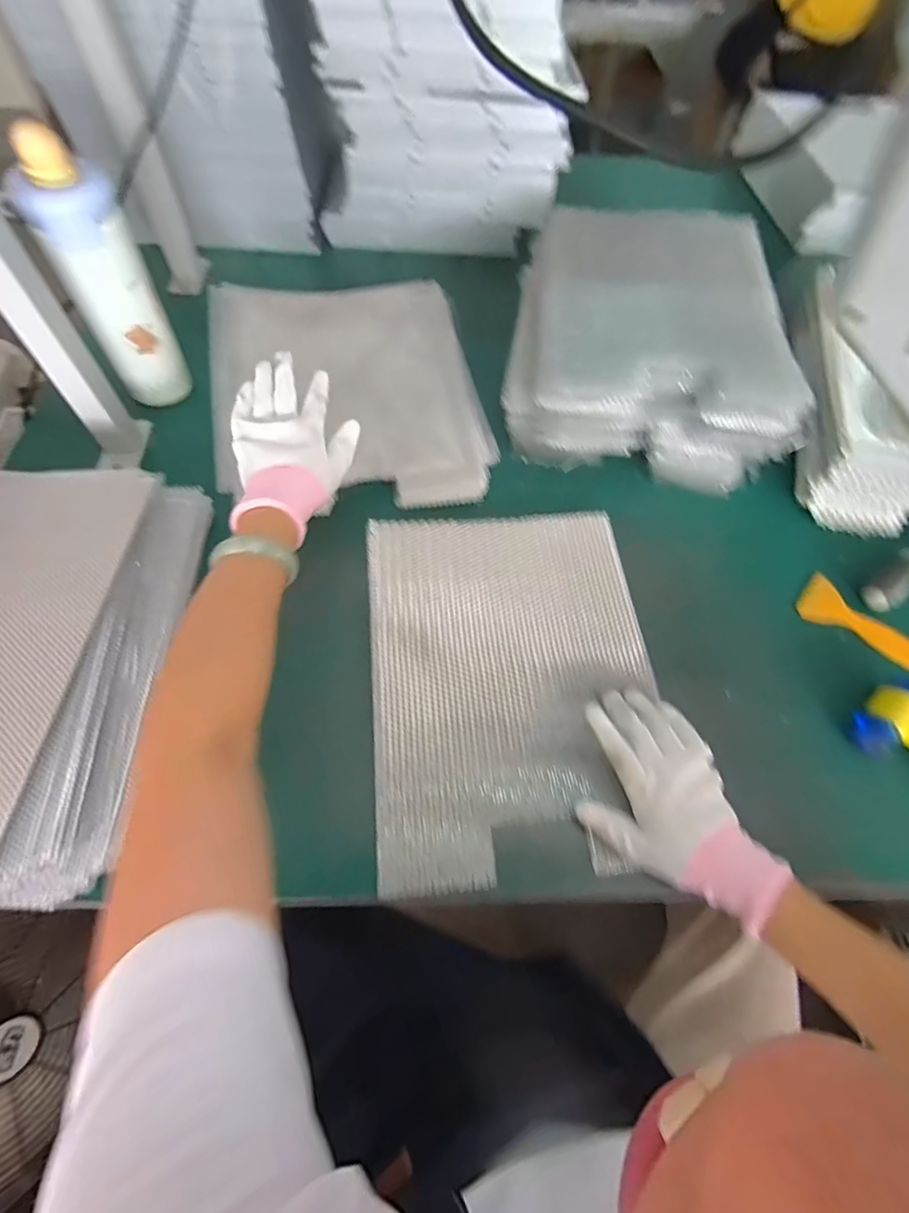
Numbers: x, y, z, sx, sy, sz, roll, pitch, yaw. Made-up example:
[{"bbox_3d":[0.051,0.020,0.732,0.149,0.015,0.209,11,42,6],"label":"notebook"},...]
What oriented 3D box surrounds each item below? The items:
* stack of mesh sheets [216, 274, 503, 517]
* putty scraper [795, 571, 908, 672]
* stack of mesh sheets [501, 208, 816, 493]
[{"bbox_3d":[-0.124,-0.264,0.617,0.302,0.025,0.374,-9,64,-7],"label":"stack of mesh sheets"},{"bbox_3d":[0.397,0.025,0.502,0.053,0.017,0.132,-36,69,-18],"label":"putty scraper"},{"bbox_3d":[0.206,-0.280,0.588,0.291,0.113,0.273,3,63,0],"label":"stack of mesh sheets"}]

